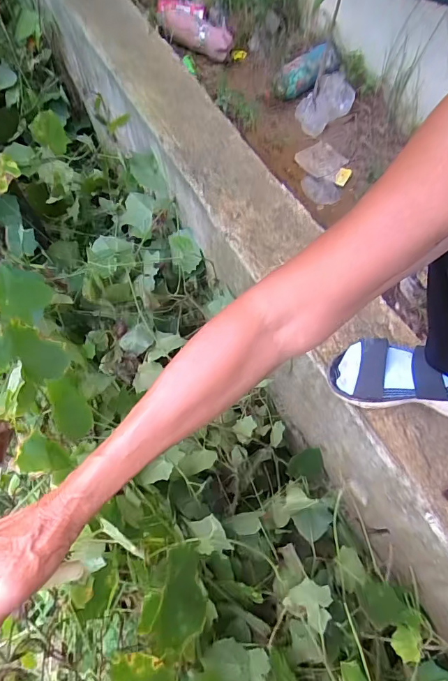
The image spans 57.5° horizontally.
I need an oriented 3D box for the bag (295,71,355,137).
[{"bbox_3d":[0.292,-0.690,1.193,0.185,0.074,0.111,-36,68,-16],"label":"bag"}]

